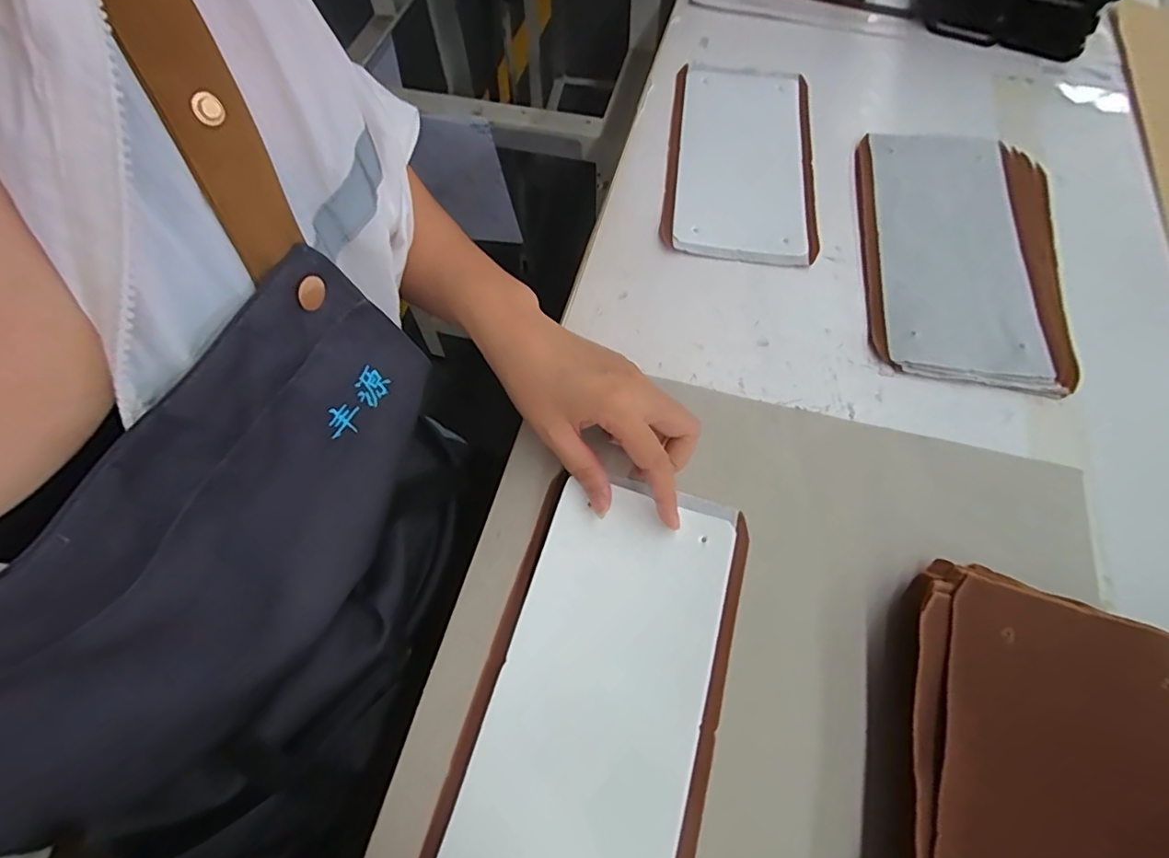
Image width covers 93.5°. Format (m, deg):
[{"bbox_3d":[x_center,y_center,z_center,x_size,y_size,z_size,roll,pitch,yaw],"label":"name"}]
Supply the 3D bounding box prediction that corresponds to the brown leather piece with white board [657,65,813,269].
[{"bbox_3d":[0.143,-0.253,0.504,0.126,0.018,0.254,6,63,5],"label":"brown leather piece with white board"}]

